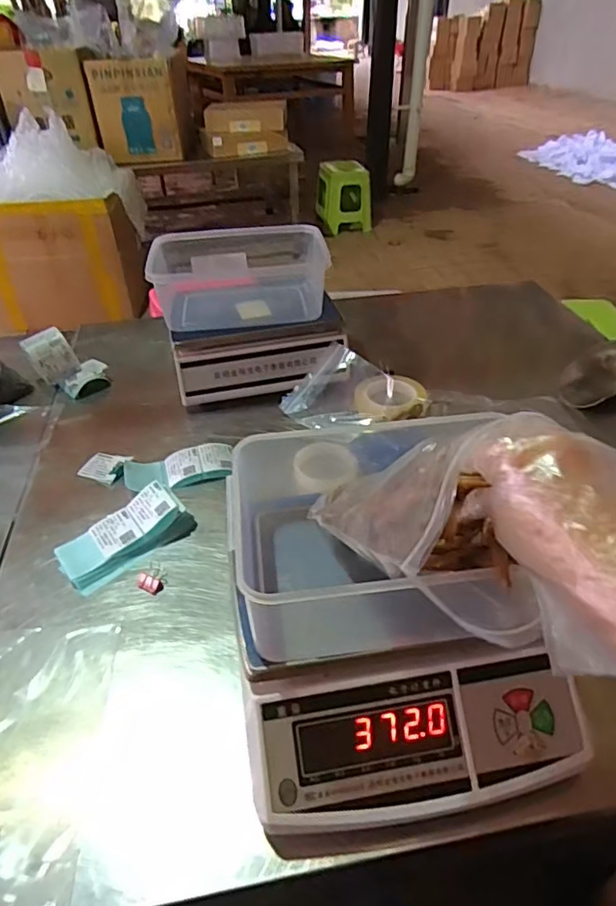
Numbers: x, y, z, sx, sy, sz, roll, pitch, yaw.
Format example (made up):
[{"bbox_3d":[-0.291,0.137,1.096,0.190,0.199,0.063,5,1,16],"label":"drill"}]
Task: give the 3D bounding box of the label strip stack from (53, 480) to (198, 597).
[{"bbox_3d":[-0.222,0.095,0.664,0.148,0.044,0.079,-32,49,-32],"label":"label strip stack"}]

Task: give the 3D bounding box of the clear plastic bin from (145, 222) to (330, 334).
[{"bbox_3d":[-0.112,-0.298,0.925,0.276,0.105,0.183,-6,40,-6],"label":"clear plastic bin"}]

